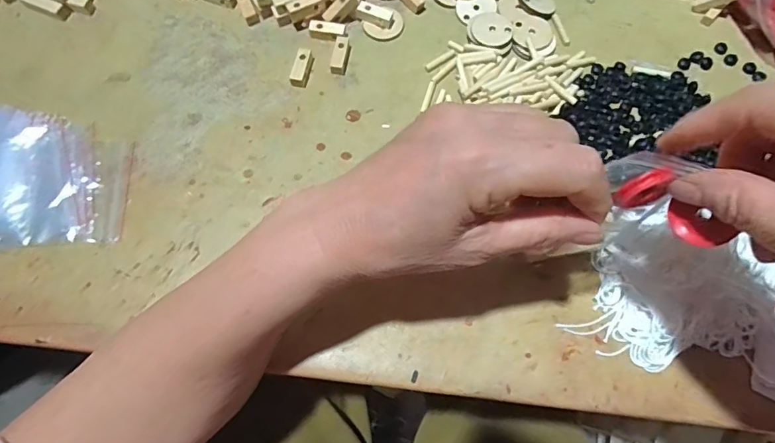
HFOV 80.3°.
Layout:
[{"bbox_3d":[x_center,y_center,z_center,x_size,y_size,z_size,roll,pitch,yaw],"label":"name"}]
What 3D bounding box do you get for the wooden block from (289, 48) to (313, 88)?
[{"bbox_3d":[-0.069,-0.123,0.371,0.012,0.011,0.032,12,72,5],"label":"wooden block"}]

